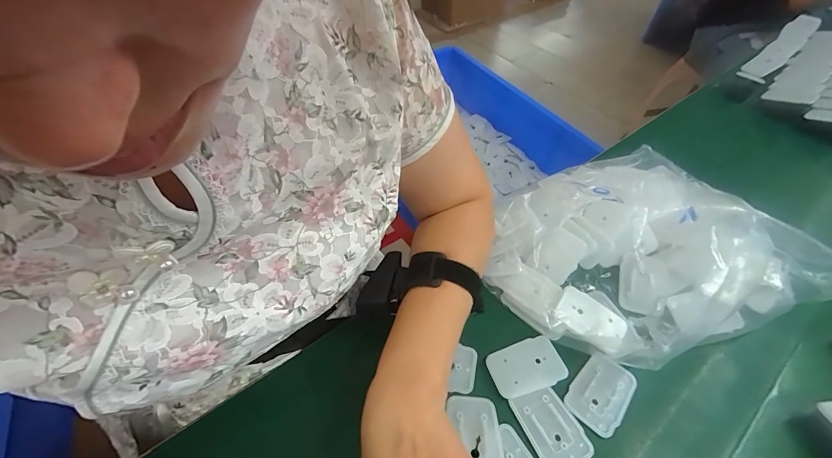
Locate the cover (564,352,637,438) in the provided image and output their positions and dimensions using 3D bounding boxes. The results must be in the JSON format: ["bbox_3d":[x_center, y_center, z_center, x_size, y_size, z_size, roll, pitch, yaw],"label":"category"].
[{"bbox_3d":[0.167,0.145,0.329,0.044,0.008,0.066,37,58,24],"label":"cover"}]

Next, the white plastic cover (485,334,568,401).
[{"bbox_3d":[0.102,0.128,0.343,0.067,0.005,0.043,-12,52,-13],"label":"white plastic cover"}]

